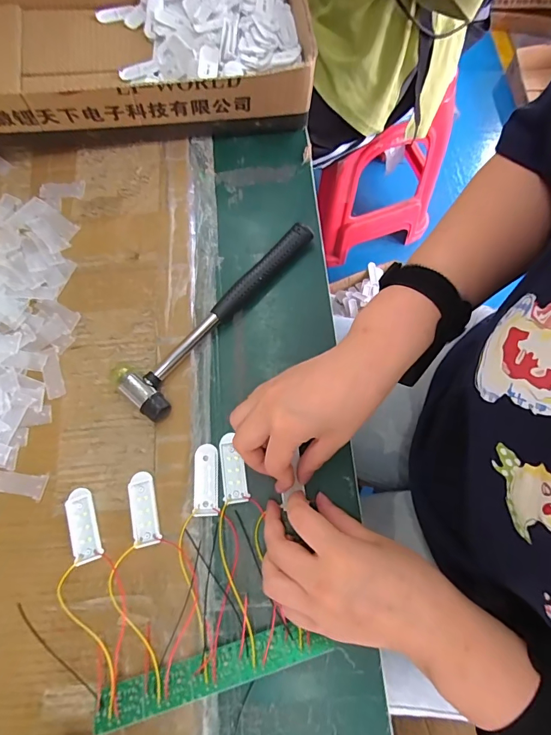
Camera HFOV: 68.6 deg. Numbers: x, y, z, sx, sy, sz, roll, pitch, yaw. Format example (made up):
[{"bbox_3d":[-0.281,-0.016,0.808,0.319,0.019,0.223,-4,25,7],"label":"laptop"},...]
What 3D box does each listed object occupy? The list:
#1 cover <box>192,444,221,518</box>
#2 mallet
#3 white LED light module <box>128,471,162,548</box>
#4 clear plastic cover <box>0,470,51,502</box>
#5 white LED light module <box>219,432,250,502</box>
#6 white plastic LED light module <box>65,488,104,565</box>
[{"bbox_3d":[-0.059,0.095,0.343,0.020,0.004,0.057,-5,72,-2],"label":"cover"},{"bbox_3d":[-0.058,-0.059,0.385,0.063,0.021,0.233,35,75,10],"label":"mallet"},{"bbox_3d":[-0.109,0.116,0.335,0.020,0.005,0.056,-14,73,-5],"label":"white LED light module"},{"bbox_3d":[-0.217,0.097,0.341,0.047,0.004,0.020,8,72,2],"label":"clear plastic cover"},{"bbox_3d":[-0.036,0.085,0.346,0.021,0.004,0.056,-6,72,-3],"label":"white LED light module"},{"bbox_3d":[-0.157,0.128,0.330,0.021,0.008,0.056,-20,74,-7],"label":"white plastic LED light module"}]

